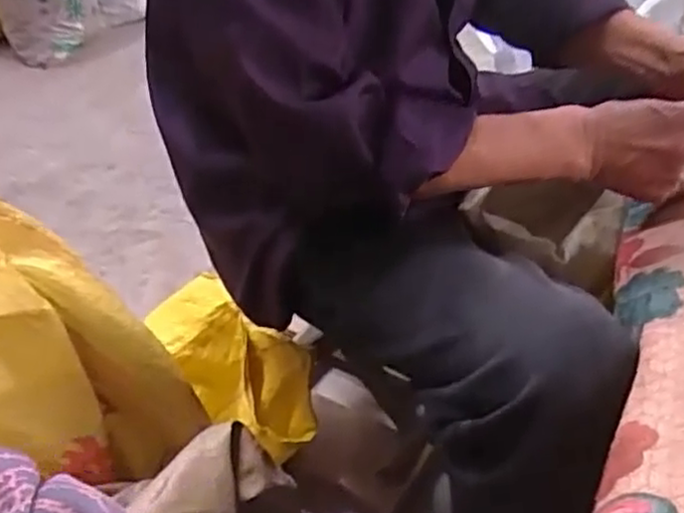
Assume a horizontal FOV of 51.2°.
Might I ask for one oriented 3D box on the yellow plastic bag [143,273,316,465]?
[{"bbox_3d":[-0.143,0.136,0.960,0.285,0.091,0.116,43,52,20],"label":"yellow plastic bag"}]

